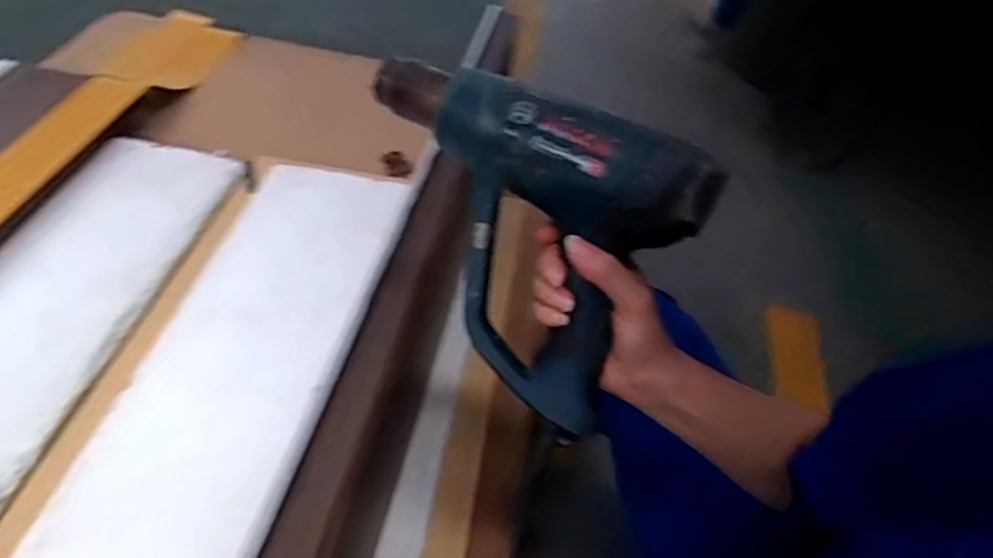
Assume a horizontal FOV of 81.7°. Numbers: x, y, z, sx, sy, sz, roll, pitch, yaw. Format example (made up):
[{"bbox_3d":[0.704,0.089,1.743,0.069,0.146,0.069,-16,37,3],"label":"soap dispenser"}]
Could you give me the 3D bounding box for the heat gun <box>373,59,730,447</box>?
[{"bbox_3d":[0.009,-0.039,0.401,0.219,0.191,0.086,27,17,11],"label":"heat gun"}]

